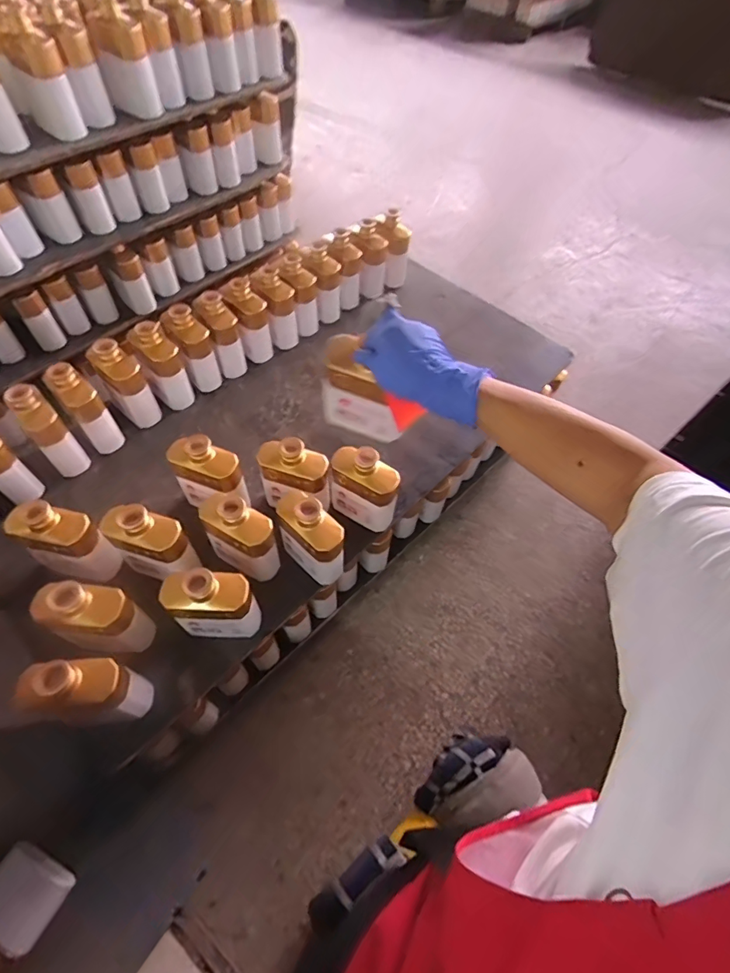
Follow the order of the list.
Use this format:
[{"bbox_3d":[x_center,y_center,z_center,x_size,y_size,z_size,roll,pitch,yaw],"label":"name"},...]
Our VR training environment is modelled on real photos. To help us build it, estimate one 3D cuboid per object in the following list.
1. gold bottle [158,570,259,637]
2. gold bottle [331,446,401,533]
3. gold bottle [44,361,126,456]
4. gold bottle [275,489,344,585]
[{"bbox_3d":[-0.213,0.165,0.651,0.116,0.152,0.058,-2,56,-6],"label":"gold bottle"},{"bbox_3d":[-0.003,0.002,0.768,0.112,0.152,0.052,29,59,14],"label":"gold bottle"},{"bbox_3d":[-0.493,-0.133,0.821,0.067,0.157,0.074,-39,67,-26],"label":"gold bottle"},{"bbox_3d":[-0.083,0.080,0.714,0.114,0.154,0.057,39,62,20],"label":"gold bottle"}]

